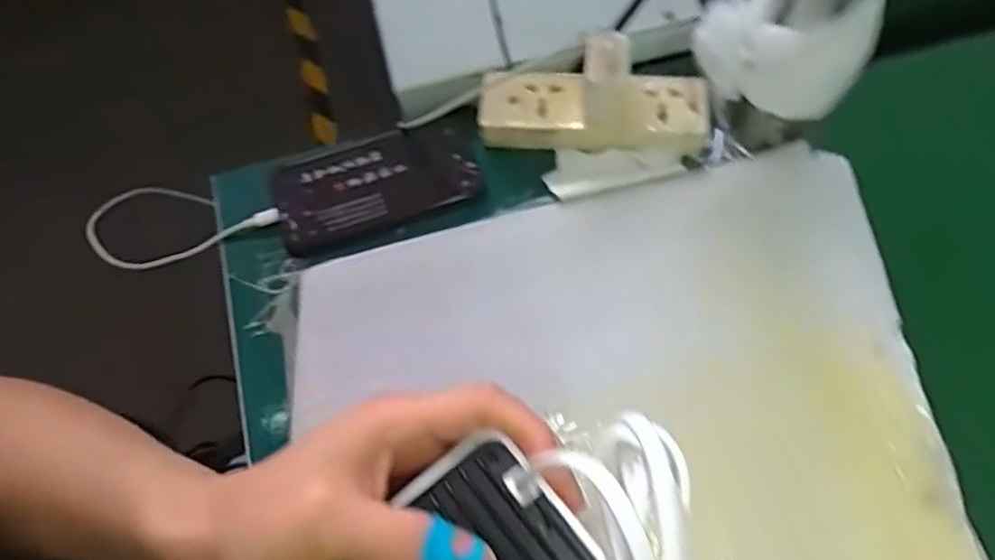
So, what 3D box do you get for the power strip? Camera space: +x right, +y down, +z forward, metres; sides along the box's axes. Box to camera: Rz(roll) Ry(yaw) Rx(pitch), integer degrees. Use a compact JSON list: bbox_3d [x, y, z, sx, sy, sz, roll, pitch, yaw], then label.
[{"bbox_3d":[0.073,-0.127,0.535,0.169,0.036,0.060,3,69,5],"label":"power strip"}]

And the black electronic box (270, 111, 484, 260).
[{"bbox_3d":[-0.093,-0.075,0.540,0.153,0.013,0.083,-18,69,-3],"label":"black electronic box"}]

